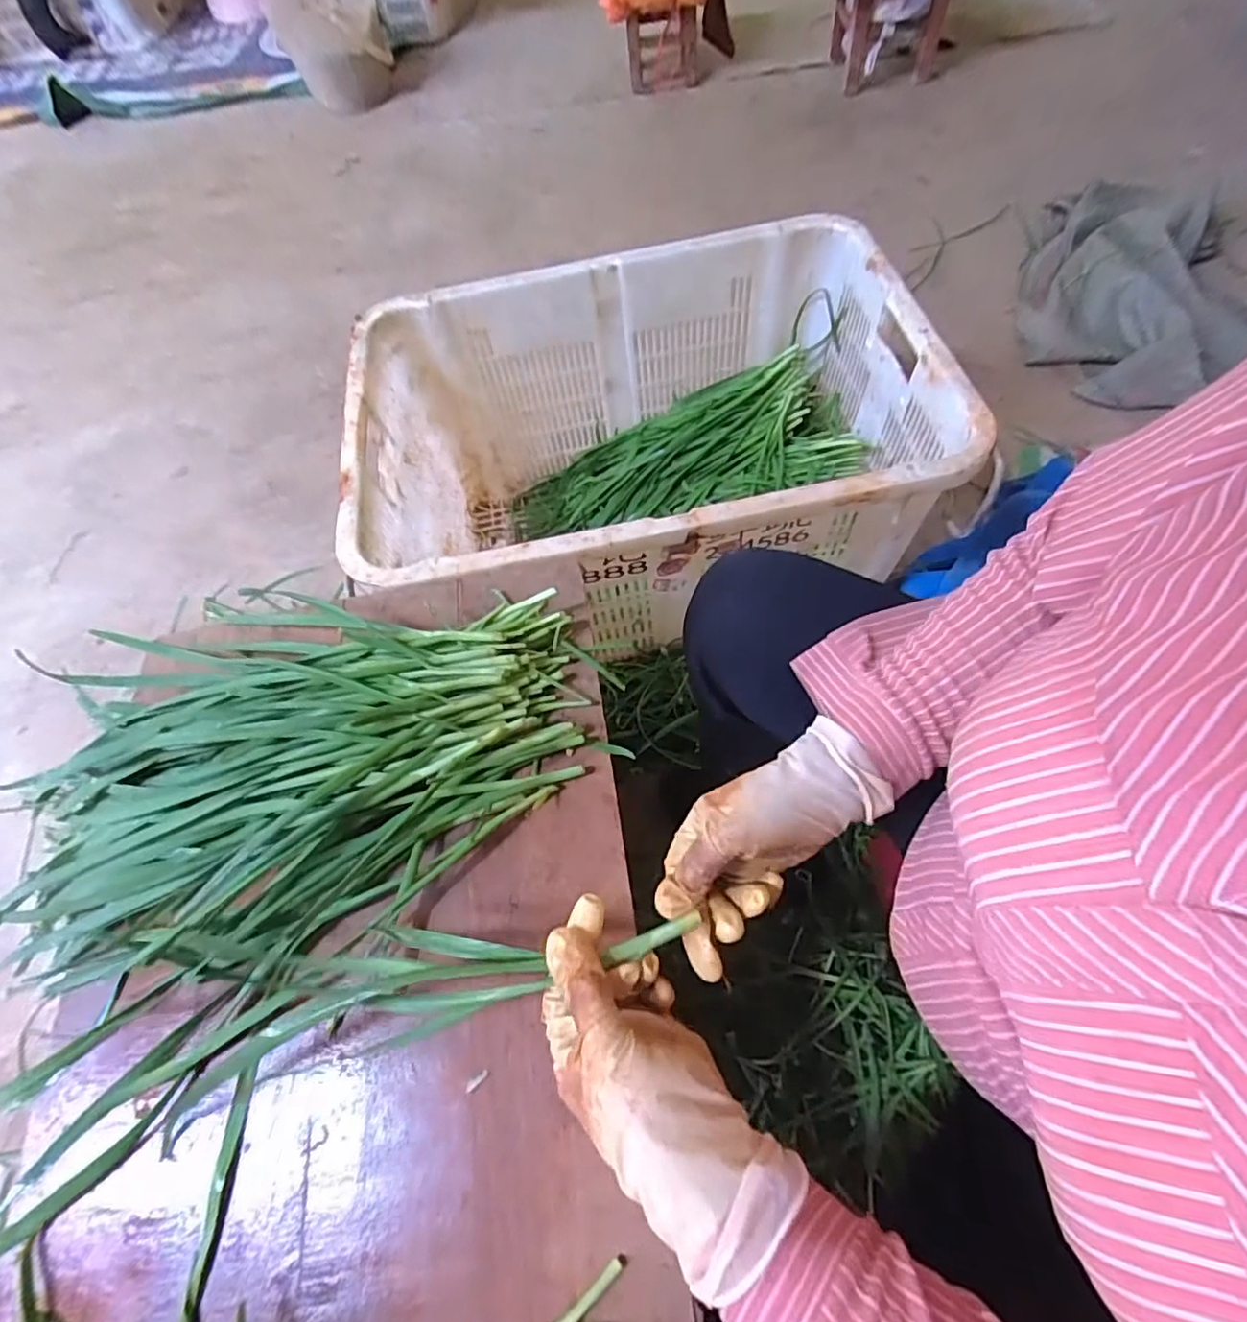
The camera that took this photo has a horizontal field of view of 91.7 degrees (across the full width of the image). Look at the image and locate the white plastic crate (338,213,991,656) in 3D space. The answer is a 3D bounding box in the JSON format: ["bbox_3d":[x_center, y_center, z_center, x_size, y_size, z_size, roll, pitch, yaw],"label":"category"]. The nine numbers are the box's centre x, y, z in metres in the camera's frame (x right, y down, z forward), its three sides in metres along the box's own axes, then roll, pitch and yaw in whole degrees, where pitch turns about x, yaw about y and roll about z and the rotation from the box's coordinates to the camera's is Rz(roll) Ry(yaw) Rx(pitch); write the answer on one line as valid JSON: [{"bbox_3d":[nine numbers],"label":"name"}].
[{"bbox_3d":[0.026,-0.238,0.858,0.664,0.412,0.474,-11,62,0],"label":"white plastic crate"}]

